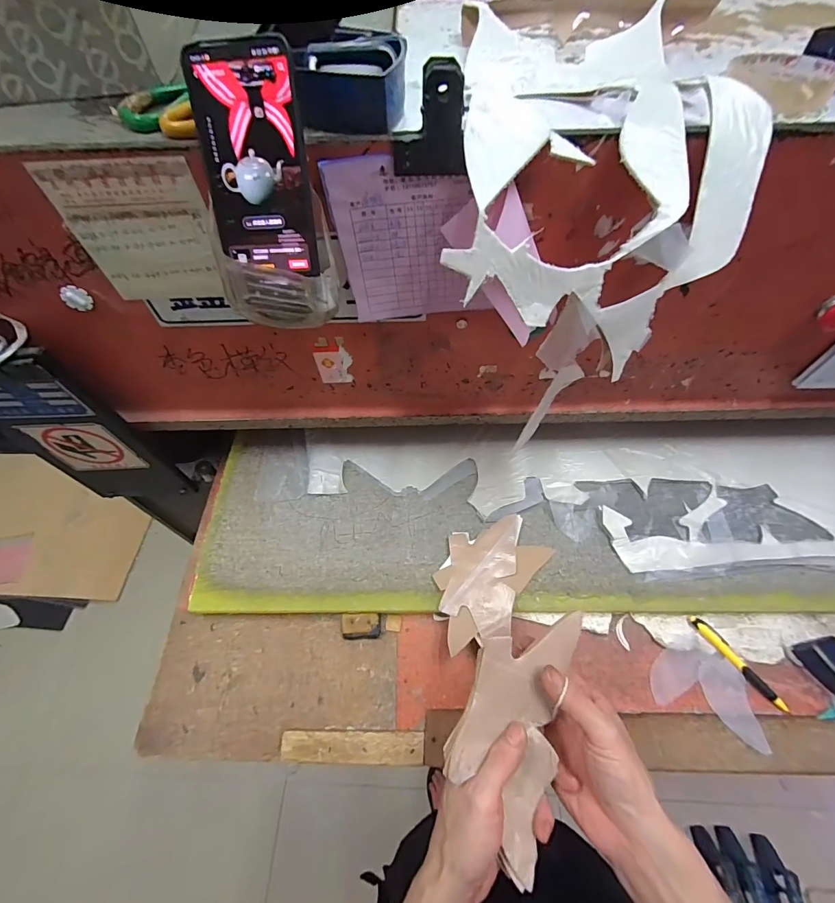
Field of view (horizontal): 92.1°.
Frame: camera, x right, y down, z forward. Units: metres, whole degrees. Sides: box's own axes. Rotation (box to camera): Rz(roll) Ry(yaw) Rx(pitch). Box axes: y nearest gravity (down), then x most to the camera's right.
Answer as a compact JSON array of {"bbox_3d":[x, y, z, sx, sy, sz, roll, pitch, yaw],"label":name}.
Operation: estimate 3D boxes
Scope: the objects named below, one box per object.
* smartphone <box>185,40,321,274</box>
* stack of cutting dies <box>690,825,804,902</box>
[{"bbox_3d":[-0.118,-0.205,0.292,0.077,0.137,0.005,-1,26,9],"label":"smartphone"},{"bbox_3d":[0.836,1.086,1.013,0.199,0.070,0.194,7,58,6],"label":"stack of cutting dies"}]

